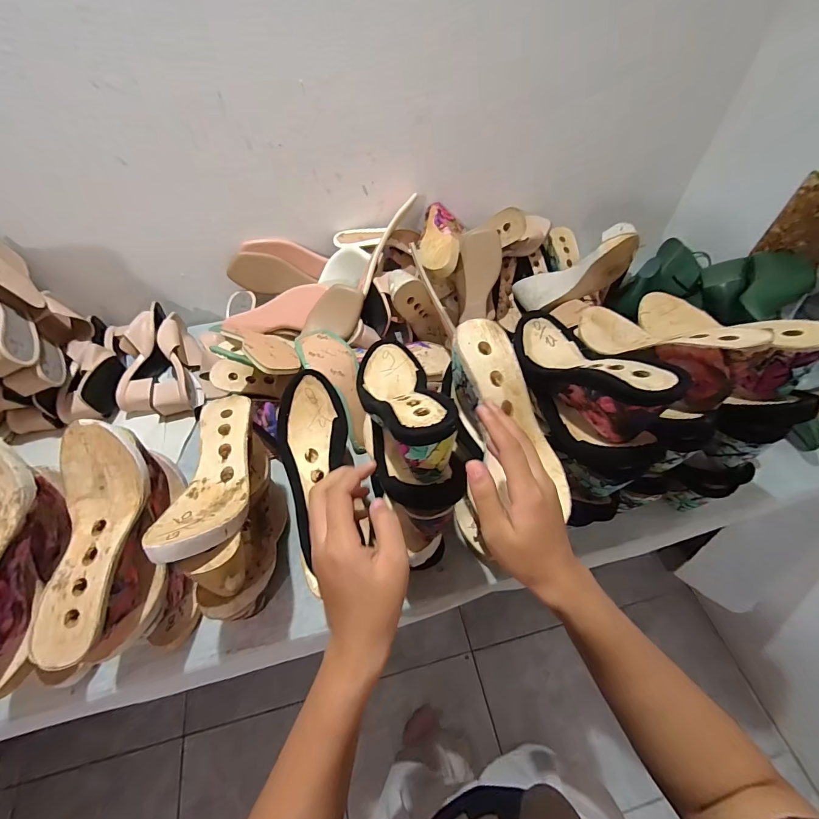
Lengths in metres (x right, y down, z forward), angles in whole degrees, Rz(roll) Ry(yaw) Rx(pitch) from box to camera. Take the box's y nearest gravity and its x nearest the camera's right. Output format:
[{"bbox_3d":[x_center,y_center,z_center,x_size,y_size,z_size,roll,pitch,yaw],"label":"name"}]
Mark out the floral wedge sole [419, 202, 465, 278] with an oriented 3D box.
[{"bbox_3d":[0.060,-0.333,0.760,0.077,0.052,0.205,7,54,7],"label":"floral wedge sole"}]

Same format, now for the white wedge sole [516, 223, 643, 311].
[{"bbox_3d":[0.316,-0.249,0.765,0.246,0.088,0.077,-23,44,35],"label":"white wedge sole"}]

